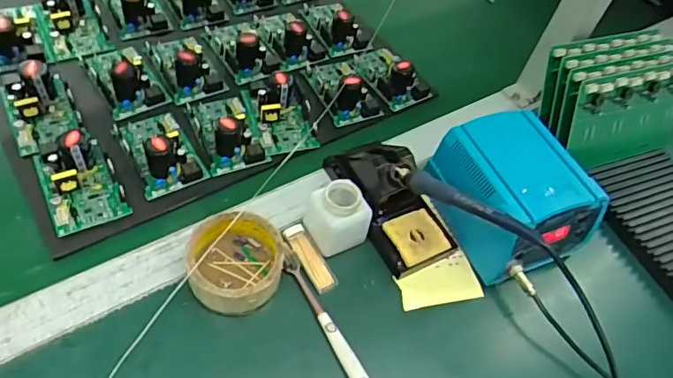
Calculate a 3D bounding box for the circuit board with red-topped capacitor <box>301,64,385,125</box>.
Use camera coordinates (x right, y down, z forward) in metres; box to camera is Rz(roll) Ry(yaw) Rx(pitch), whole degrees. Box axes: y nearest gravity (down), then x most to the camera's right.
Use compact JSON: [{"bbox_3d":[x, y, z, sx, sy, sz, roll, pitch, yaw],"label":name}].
[{"bbox_3d":[0.010,-0.142,0.658,0.075,0.040,0.114,-14,57,-20],"label":"circuit board with red-topped capacitor"}]

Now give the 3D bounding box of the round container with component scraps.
[{"bbox_3d":[-0.092,0.070,0.468,0.081,0.047,0.085,4,53,-6],"label":"round container with component scraps"}]

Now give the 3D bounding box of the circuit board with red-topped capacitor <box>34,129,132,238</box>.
[{"bbox_3d":[-0.260,-0.014,0.510,0.070,0.043,0.103,-21,60,-23],"label":"circuit board with red-topped capacitor"}]

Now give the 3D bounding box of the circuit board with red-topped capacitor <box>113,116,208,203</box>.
[{"bbox_3d":[-0.194,-0.056,0.552,0.070,0.041,0.117,-23,61,-25],"label":"circuit board with red-topped capacitor"}]

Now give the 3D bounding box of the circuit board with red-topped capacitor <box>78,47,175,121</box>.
[{"bbox_3d":[-0.257,-0.144,0.612,0.069,0.049,0.117,-25,61,-25],"label":"circuit board with red-topped capacitor"}]

